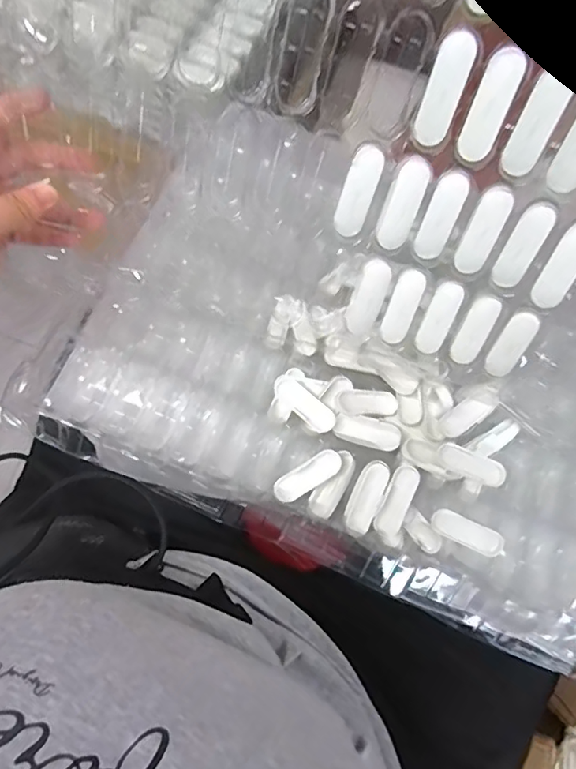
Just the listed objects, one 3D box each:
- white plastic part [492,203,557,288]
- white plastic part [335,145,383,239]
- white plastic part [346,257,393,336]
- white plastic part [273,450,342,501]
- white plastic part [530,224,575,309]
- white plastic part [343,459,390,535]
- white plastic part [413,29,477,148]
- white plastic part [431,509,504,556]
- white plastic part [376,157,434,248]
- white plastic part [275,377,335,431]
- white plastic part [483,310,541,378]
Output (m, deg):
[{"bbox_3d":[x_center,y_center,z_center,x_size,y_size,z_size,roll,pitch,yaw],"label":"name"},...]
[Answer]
[{"bbox_3d":[0.170,-0.099,0.374,0.022,0.063,0.004,24,39,6],"label":"white plastic part"},{"bbox_3d":[0.052,-0.139,0.375,0.023,0.064,0.004,15,38,-5],"label":"white plastic part"},{"bbox_3d":[0.064,-0.069,0.417,0.023,0.010,0.063,21,120,5],"label":"white plastic part"},{"bbox_3d":[0.018,0.083,0.467,0.066,0.006,0.022,-30,79,-5],"label":"white plastic part"},{"bbox_3d":[0.197,-0.083,0.368,0.021,0.064,0.007,20,38,5],"label":"white plastic part"},{"bbox_3d":[0.071,0.100,0.461,0.027,0.011,0.064,26,79,6],"label":"white plastic part"},{"bbox_3d":[0.100,-0.187,0.329,0.021,0.065,0.004,19,42,5],"label":"white plastic part"},{"bbox_3d":[0.165,0.136,0.472,0.069,0.011,0.024,23,79,6],"label":"white plastic part"},{"bbox_3d":[0.085,-0.130,0.376,0.023,0.065,0.004,23,36,6],"label":"white plastic part"},{"bbox_3d":[0.016,0.019,0.495,0.069,0.009,0.023,40,81,9],"label":"white plastic part"},{"bbox_3d":[0.180,-0.031,0.416,0.022,0.061,0.004,22,41,6],"label":"white plastic part"}]

